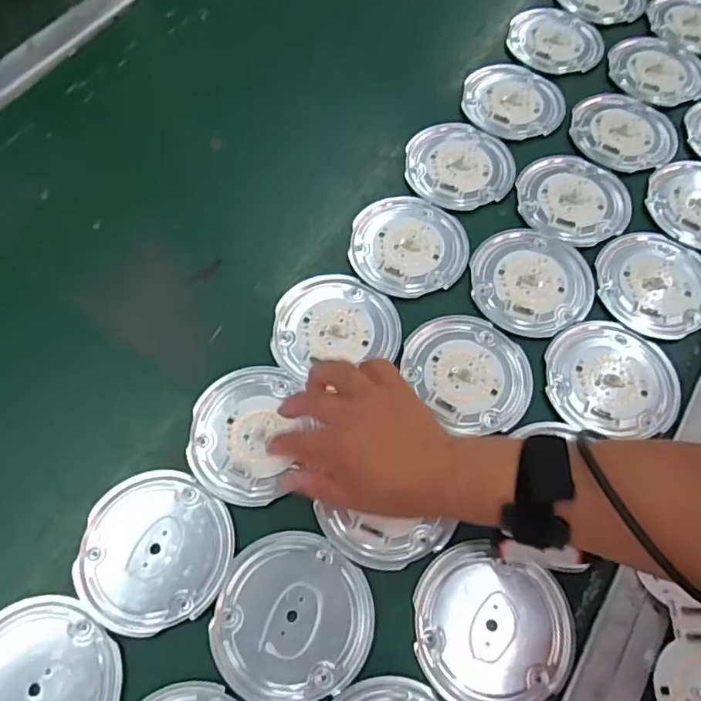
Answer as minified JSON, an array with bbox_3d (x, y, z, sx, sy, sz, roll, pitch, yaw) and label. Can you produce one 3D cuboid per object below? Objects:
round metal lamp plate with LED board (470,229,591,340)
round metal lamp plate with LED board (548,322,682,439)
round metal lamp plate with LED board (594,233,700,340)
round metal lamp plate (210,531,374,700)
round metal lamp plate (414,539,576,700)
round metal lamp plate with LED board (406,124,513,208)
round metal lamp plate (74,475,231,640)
[{"bbox_3d":[0.159,-0.062,0.509,0.102,0.008,0.100,1,64,-2],"label":"round metal lamp plate with LED board"},{"bbox_3d":[0.214,0.020,0.472,0.103,0.014,0.094,1,64,-2],"label":"round metal lamp plate with LED board"},{"bbox_3d":[0.272,-0.058,0.506,0.103,0.015,0.095,1,64,-2],"label":"round metal lamp plate with LED board"},{"bbox_3d":[-0.038,0.179,0.392,0.102,0.004,0.104,1,64,-2],"label":"round metal lamp plate"},{"bbox_3d":[0.095,0.189,0.392,0.103,0.009,0.099,1,64,-2],"label":"round metal lamp plate"},{"bbox_3d":[0.107,-0.178,0.556,0.101,0.020,0.082,-5,64,-4],"label":"round metal lamp plate with LED board"},{"bbox_3d":[-0.138,0.139,0.410,0.107,0.005,0.103,1,64,-2],"label":"round metal lamp plate"}]

